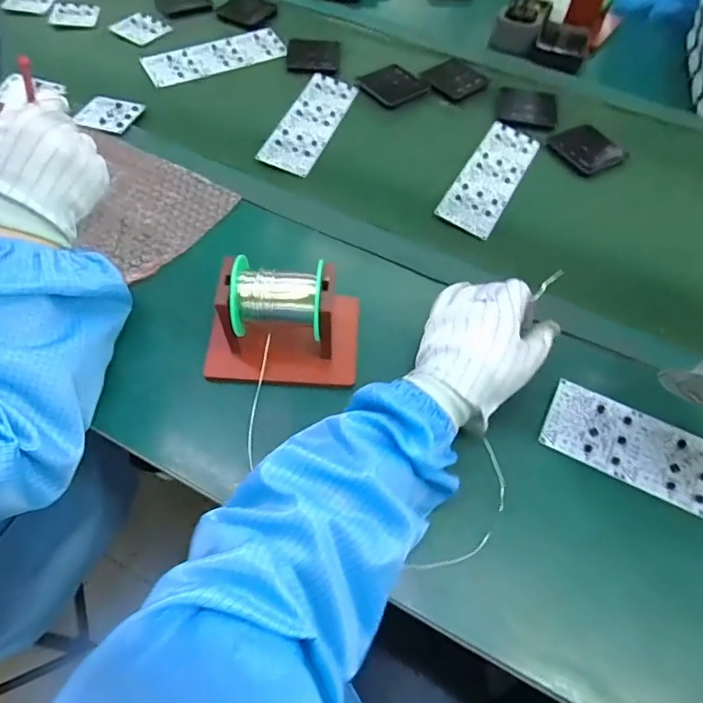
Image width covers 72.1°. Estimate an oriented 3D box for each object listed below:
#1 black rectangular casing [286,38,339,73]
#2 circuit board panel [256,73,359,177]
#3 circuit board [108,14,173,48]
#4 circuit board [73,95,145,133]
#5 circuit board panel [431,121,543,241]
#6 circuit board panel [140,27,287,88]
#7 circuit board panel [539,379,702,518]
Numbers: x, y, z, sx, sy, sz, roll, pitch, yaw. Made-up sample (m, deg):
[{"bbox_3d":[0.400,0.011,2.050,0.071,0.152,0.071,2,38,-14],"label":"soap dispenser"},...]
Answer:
[{"bbox_3d":[-0.060,-0.457,0.746,0.078,0.012,0.088,5,58,0],"label":"black rectangular casing"},{"bbox_3d":[-0.054,-0.316,0.660,0.069,0.008,0.214,17,59,8],"label":"circuit board panel"},{"bbox_3d":[-0.333,-0.515,0.768,0.080,0.004,0.076,31,61,15],"label":"circuit board"},{"bbox_3d":[-0.321,-0.313,0.636,0.074,0.004,0.068,16,58,6],"label":"circuit board"},{"bbox_3d":[0.179,-0.226,0.615,0.068,0.005,0.218,26,60,13],"label":"circuit board panel"},{"bbox_3d":[-0.204,-0.451,0.735,0.213,0.004,0.078,-27,63,-18],"label":"circuit board panel"},{"bbox_3d":[0.275,0.095,0.416,0.209,0.006,0.066,25,70,13],"label":"circuit board panel"}]

